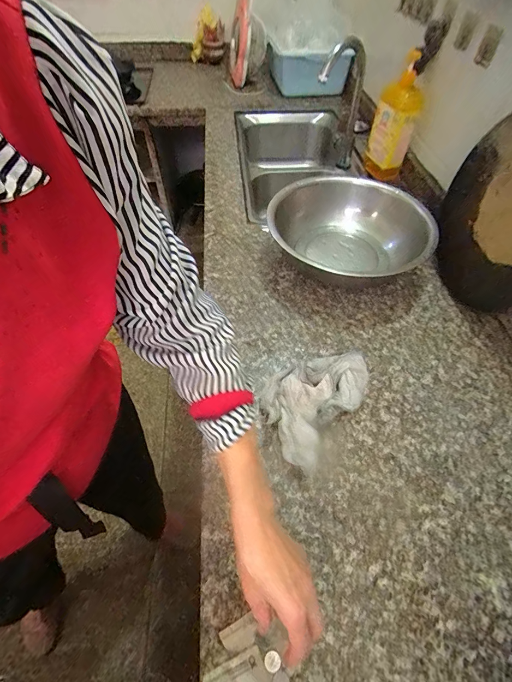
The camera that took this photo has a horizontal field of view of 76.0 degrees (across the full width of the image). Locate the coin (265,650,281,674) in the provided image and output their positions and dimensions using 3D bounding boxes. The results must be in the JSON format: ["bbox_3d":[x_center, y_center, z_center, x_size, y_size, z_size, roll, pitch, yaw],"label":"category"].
[{"bbox_3d":[0.018,0.355,0.362,0.018,0.004,0.017,32,58,21],"label":"coin"}]

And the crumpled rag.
[{"bbox_3d":[0.096,0.085,0.539,0.132,0.039,0.220,34,59,22],"label":"crumpled rag"}]

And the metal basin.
[{"bbox_3d":[0.195,-0.247,0.738,0.338,0.104,0.299,-30,59,-23],"label":"metal basin"}]

